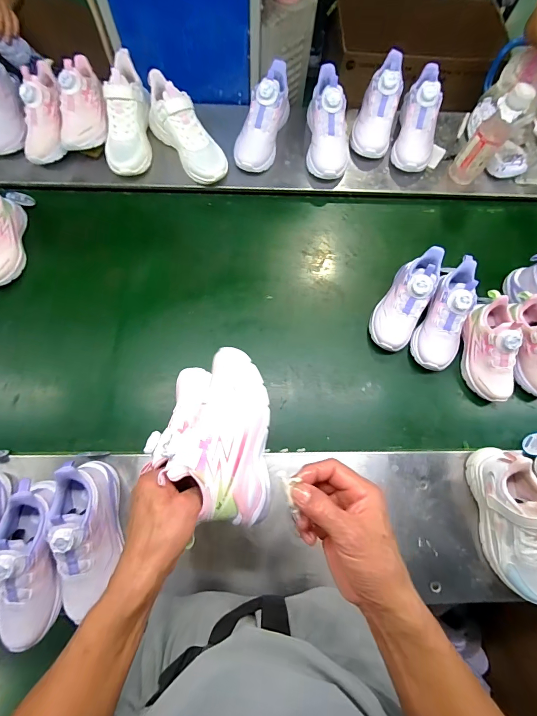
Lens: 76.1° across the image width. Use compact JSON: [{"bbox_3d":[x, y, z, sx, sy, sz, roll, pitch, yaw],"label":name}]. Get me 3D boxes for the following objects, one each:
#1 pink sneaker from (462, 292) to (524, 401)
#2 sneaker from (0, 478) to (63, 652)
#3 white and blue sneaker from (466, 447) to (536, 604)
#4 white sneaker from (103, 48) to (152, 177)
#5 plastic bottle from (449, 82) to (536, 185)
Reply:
[{"bbox_3d":[0.423,-0.023,0.648,0.076,0.092,0.198,4,77,-1],"label":"pink sneaker"},{"bbox_3d":[-0.350,0.296,0.488,0.087,0.084,0.226,1,77,-2],"label":"sneaker"},{"bbox_3d":[0.396,0.262,0.546,0.075,0.103,0.226,-6,77,-3],"label":"white and blue sneaker"},{"bbox_3d":[-0.294,-0.501,0.710,0.082,0.082,0.236,3,99,-1],"label":"white sneaker"},{"bbox_3d":[0.442,-0.439,0.696,0.061,0.188,0.053,38,79,7],"label":"plastic bottle"}]

